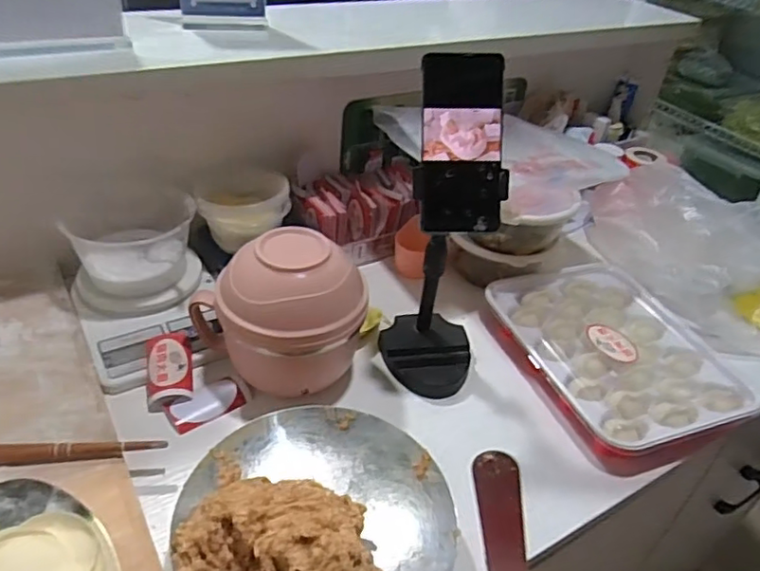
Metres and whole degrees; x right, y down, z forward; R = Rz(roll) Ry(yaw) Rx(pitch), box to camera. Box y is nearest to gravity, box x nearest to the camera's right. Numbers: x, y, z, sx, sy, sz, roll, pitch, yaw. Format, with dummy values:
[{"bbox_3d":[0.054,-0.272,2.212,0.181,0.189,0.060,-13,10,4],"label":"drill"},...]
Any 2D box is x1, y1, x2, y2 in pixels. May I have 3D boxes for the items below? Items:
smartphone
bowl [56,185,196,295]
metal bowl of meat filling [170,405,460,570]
[{"bbox_3d":[0.074,-0.128,0.543,0.071,0.156,0.016,0,4,-7],"label":"smartphone"},{"bbox_3d":[-0.291,-0.048,0.705,0.123,0.080,0.122,4,37,-3],"label":"bowl"},{"bbox_3d":[-0.048,0.179,0.490,0.222,0.063,0.208,4,37,-3],"label":"metal bowl of meat filling"}]

